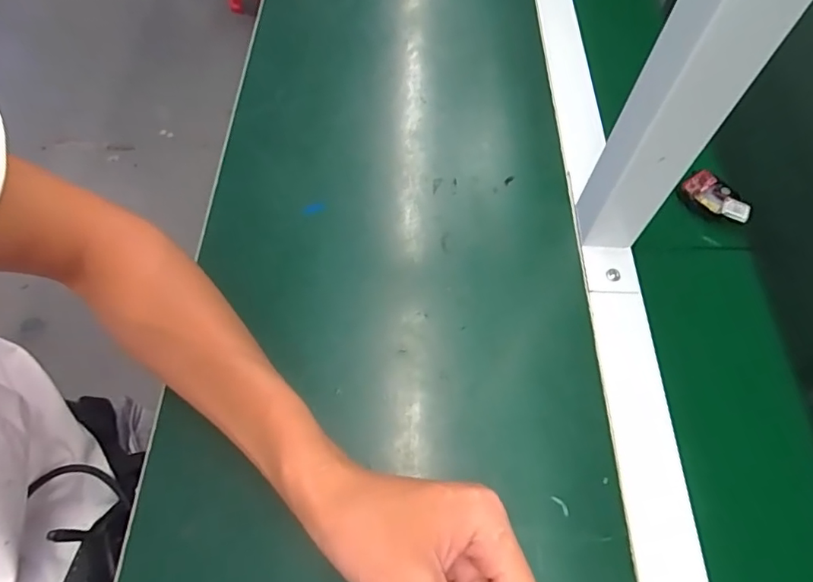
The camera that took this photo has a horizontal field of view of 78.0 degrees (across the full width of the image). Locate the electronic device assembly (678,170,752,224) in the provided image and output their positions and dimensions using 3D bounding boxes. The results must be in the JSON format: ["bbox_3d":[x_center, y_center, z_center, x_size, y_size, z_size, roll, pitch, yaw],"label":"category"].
[{"bbox_3d":[0.257,-0.078,0.416,0.055,0.017,0.035,39,68,18],"label":"electronic device assembly"}]

